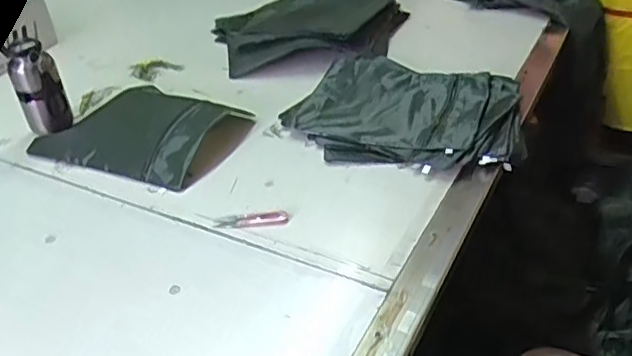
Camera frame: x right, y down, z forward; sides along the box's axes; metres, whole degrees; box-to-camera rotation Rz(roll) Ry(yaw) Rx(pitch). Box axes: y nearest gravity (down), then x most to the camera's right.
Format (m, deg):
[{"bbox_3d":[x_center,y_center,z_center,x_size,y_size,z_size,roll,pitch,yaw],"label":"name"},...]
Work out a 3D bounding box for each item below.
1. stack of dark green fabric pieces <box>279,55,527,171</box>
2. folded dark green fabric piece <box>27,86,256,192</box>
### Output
[{"bbox_3d":[0.157,-0.117,1.044,0.404,0.037,0.325,9,38,17],"label":"stack of dark green fabric pieces"},{"bbox_3d":[-0.298,-0.097,1.013,0.329,0.057,0.246,14,40,22],"label":"folded dark green fabric piece"}]

